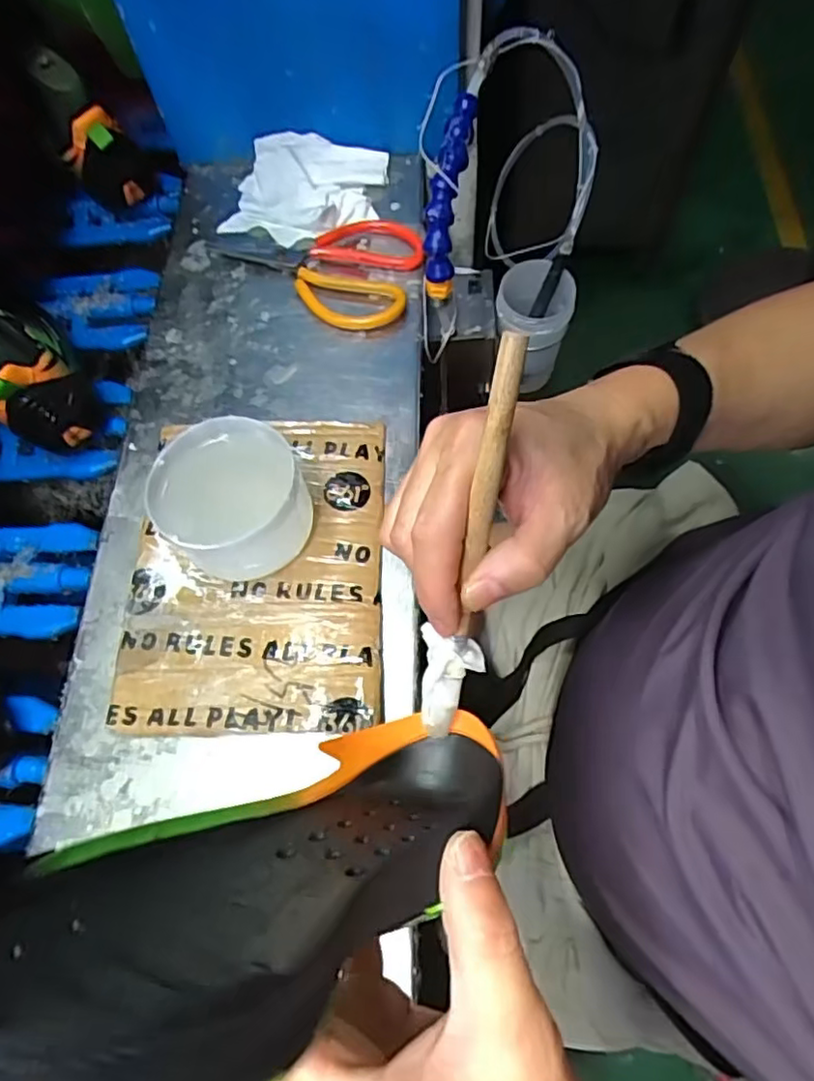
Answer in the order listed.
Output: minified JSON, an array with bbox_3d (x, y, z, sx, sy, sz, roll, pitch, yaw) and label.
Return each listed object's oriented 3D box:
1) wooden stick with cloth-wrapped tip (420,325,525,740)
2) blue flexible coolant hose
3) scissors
[{"bbox_3d":[0.026,0.008,0.259,0.027,0.181,0.014,9,27,4],"label":"wooden stick with cloth-wrapped tip"},{"bbox_3d":[0.033,-0.279,0.511,0.027,0.036,0.149,11,111,4],"label":"blue flexible coolant hose"},{"bbox_3d":[-0.089,-0.252,0.566,0.195,0.021,0.124,14,67,6],"label":"scissors"}]

